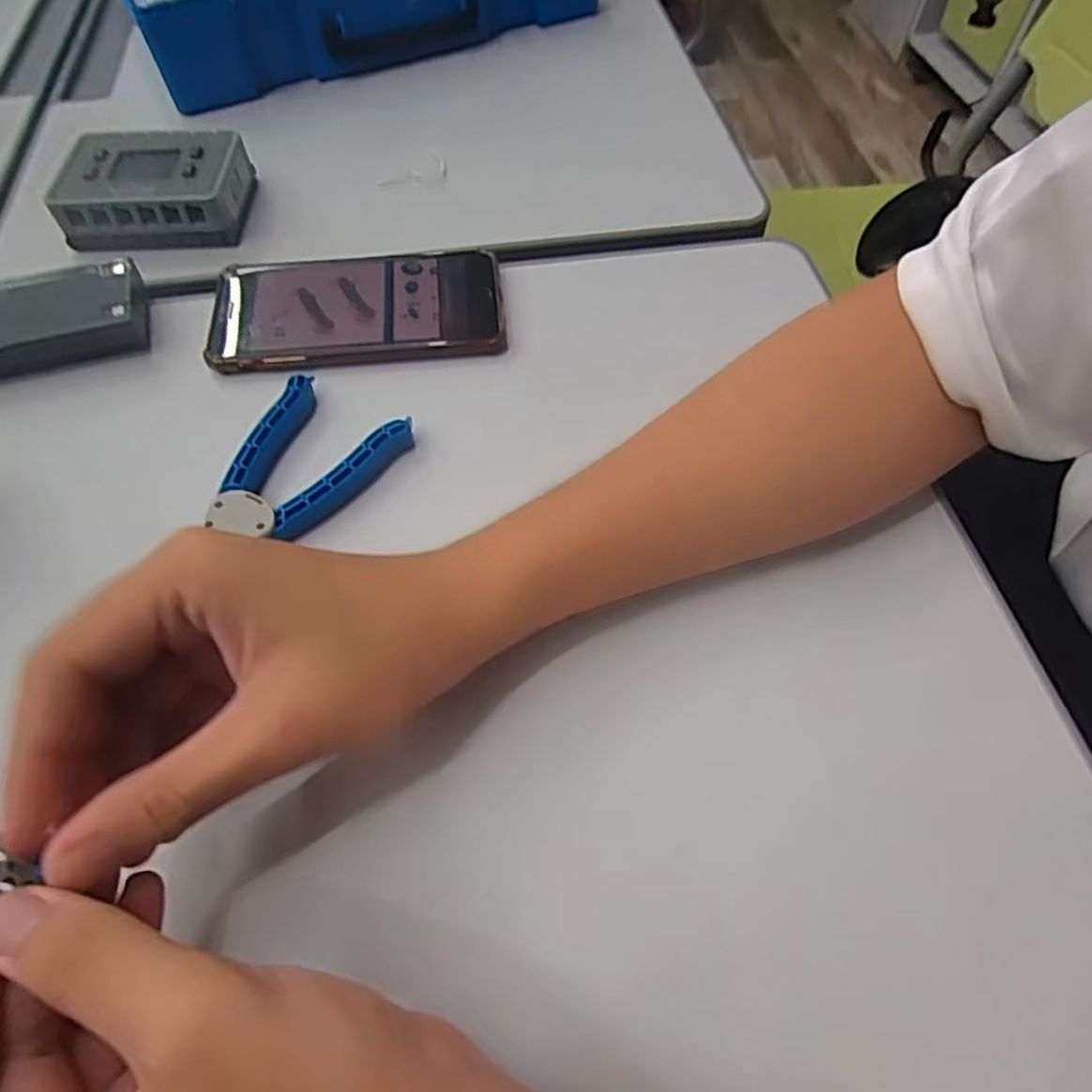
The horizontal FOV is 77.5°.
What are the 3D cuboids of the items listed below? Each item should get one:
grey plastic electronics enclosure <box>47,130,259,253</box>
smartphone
[{"bbox_3d":[-0.240,-0.223,0.424,0.103,0.035,0.075,-3,58,0],"label":"grey plastic electronics enclosure"},{"bbox_3d":[-0.106,-0.133,0.384,0.161,0.016,0.081,-7,58,-3],"label":"smartphone"}]

